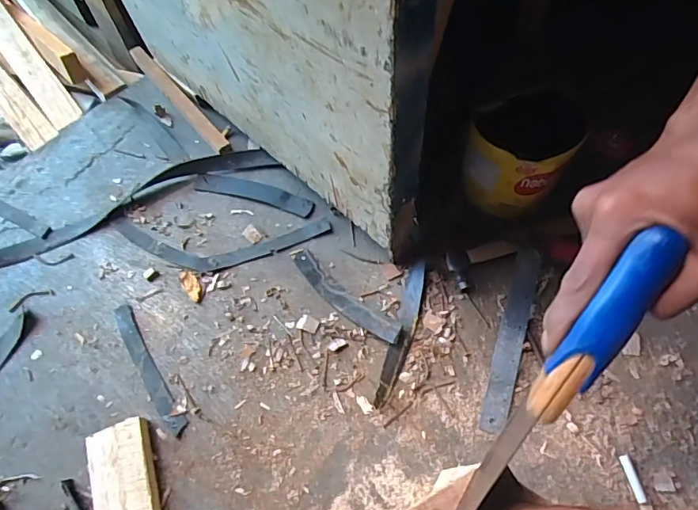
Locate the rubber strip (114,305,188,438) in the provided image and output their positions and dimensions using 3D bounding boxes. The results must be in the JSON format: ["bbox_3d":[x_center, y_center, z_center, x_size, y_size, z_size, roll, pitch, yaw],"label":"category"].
[{"bbox_3d":[-0.296,0.164,0.714,0.029,0.004,0.218,-32,69,-12],"label":"rubber strip"}]

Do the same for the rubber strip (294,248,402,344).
[{"bbox_3d":[-0.012,0.063,0.742,0.208,0.025,0.041,39,72,17],"label":"rubber strip"}]

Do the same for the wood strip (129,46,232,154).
[{"bbox_3d":[-0.315,-0.295,0.887,0.028,0.031,0.319,-38,71,-15],"label":"wood strip"}]

